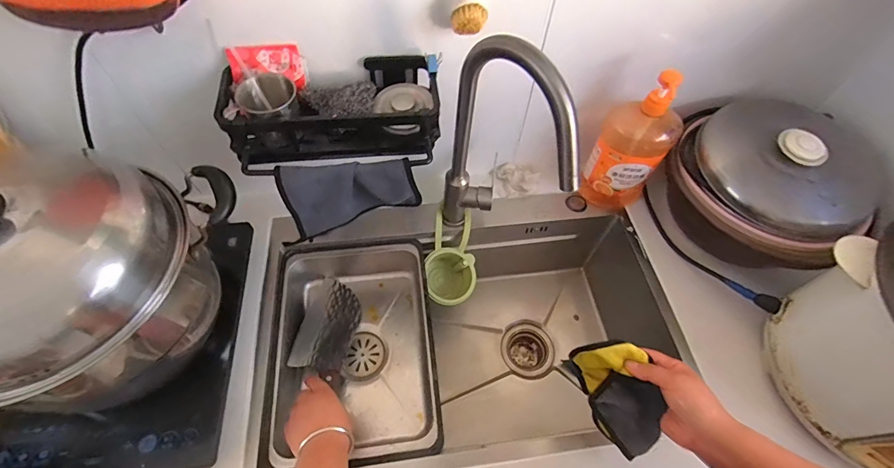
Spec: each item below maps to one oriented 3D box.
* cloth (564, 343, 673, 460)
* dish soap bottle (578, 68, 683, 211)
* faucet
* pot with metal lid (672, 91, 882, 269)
[{"bbox_3d":[0.213,0.206,0.496,0.033,0.098,0.139,-15,75,-49],"label":"cloth"},{"bbox_3d":[0.316,-0.148,0.691,0.111,0.263,0.074,33,62,17],"label":"dish soap bottle"},{"bbox_3d":[0.073,-0.081,0.550,0.061,0.380,0.201,-24,62,-16],"label":"faucet"},{"bbox_3d":[0.537,-0.091,0.685,0.302,0.182,0.290,-31,64,-20],"label":"pot with metal lid"}]

